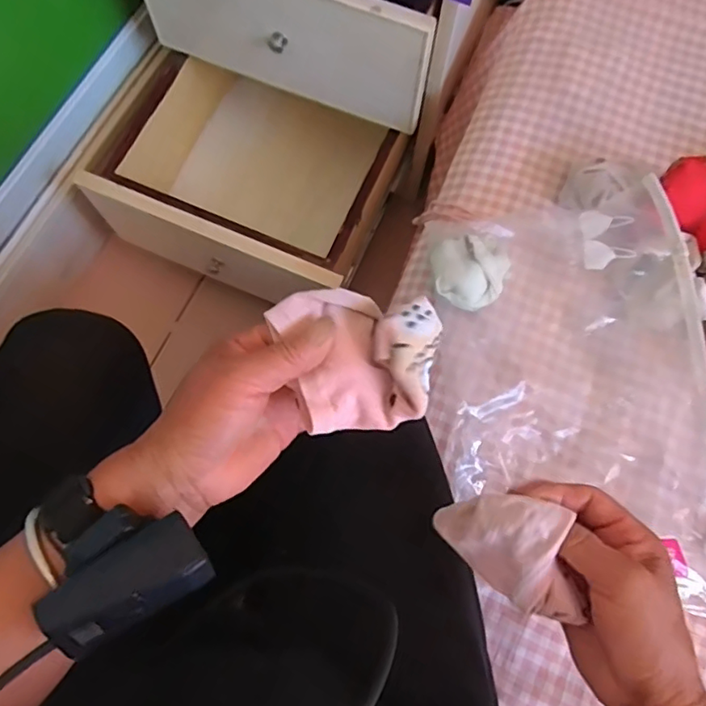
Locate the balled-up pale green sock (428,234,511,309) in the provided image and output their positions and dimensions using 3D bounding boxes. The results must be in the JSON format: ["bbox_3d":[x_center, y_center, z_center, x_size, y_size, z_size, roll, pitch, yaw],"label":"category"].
[{"bbox_3d":[0.113,-0.077,0.534,0.068,0.037,0.073,0,72,-1],"label":"balled-up pale green sock"}]

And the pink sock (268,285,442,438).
[{"bbox_3d":[0.004,0.003,0.308,0.088,0.040,0.072,-4,72,-3],"label":"pink sock"}]

